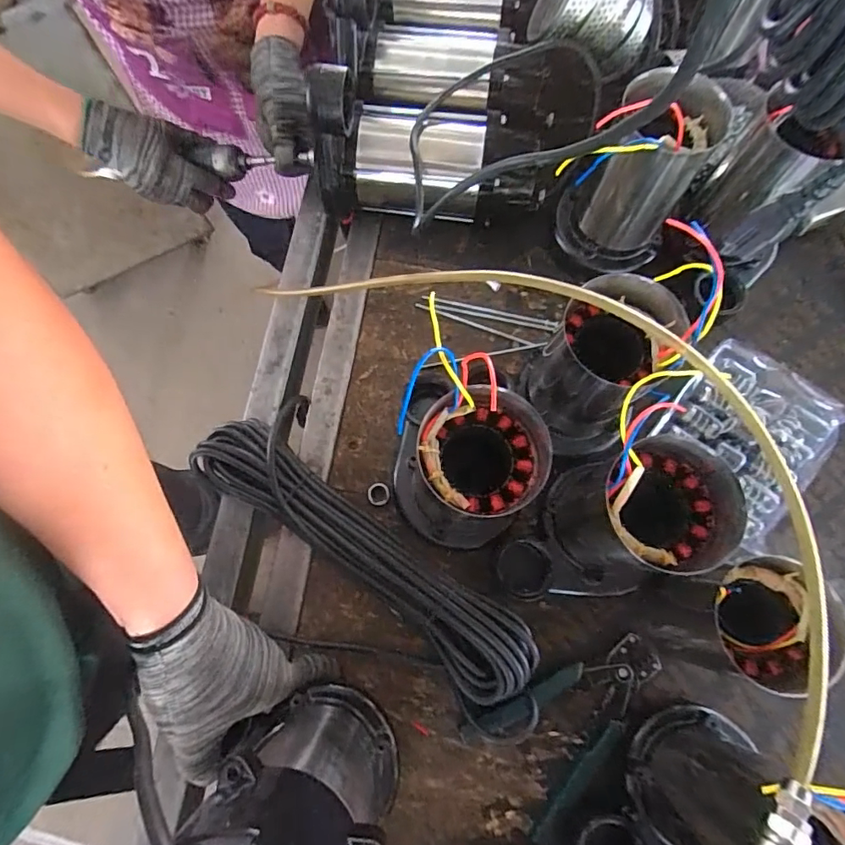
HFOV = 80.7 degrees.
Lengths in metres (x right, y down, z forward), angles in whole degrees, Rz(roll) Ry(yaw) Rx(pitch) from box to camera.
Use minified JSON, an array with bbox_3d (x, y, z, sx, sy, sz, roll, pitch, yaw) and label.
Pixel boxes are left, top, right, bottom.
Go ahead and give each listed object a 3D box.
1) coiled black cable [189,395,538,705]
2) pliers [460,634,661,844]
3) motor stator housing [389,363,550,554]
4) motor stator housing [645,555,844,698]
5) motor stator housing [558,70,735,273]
[{"bbox_3d":[-0.054,0.115,0.462,0.360,0.046,0.088,36,77,10],"label":"coiled black cable"},{"bbox_3d":[0.129,0.254,0.439,0.176,0.018,0.104,-41,77,-11],"label":"pliers"},{"bbox_3d":[0.035,0.040,0.426,0.119,0.163,0.121,-10,73,-3],"label":"motor stator housing"},{"bbox_3d":[0.253,0.162,0.410,0.082,0.133,0.094,-1,73,0],"label":"motor stator housing"},{"bbox_3d":[0.203,-0.237,0.488,0.115,0.162,0.106,24,75,7],"label":"motor stator housing"}]

